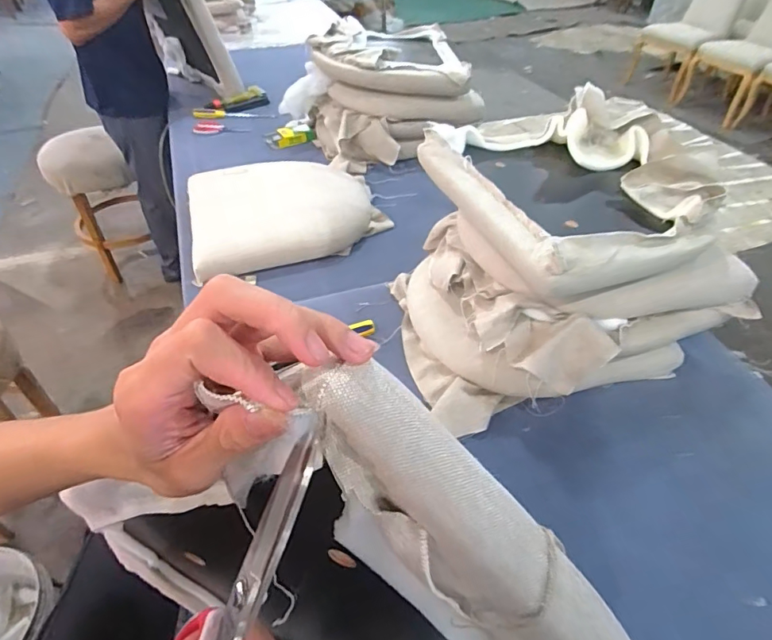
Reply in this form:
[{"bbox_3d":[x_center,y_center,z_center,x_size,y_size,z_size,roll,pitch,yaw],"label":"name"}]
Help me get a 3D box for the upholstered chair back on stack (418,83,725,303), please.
[{"bbox_3d":[0.362,-0.246,0.879,0.461,0.128,0.427,-15,46,-16],"label":"upholstered chair back on stack"}]

